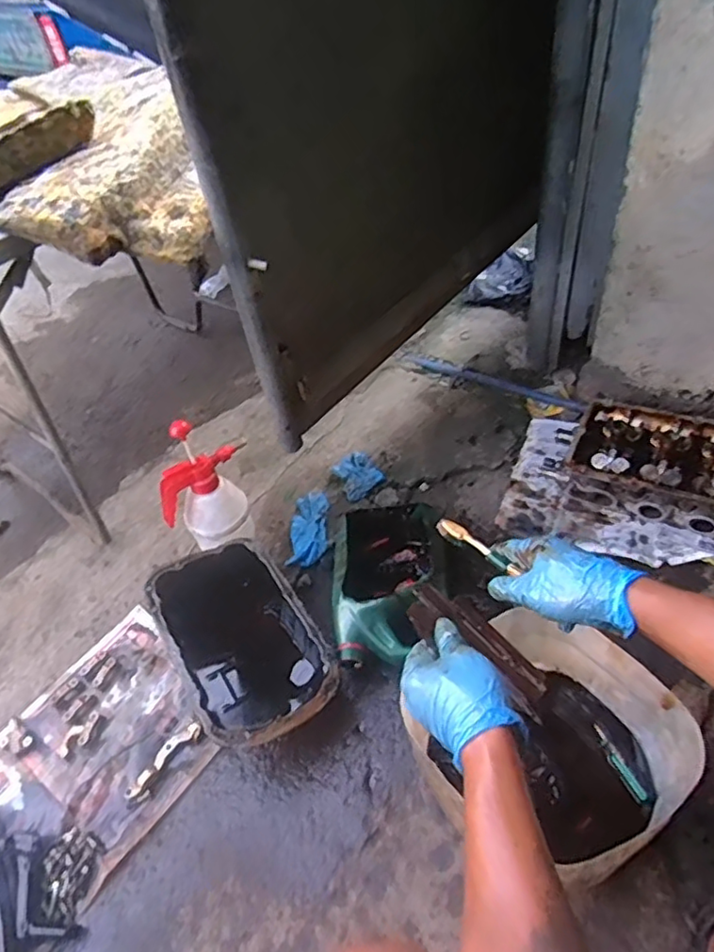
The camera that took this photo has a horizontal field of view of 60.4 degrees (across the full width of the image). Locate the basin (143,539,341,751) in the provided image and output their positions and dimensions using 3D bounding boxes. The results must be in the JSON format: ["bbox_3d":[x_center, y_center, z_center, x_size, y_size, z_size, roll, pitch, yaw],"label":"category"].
[{"bbox_3d":[-0.180,0.261,0.974,0.204,0.108,0.327,-29,50,-18],"label":"basin"}]

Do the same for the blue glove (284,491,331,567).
[{"bbox_3d":[-0.094,0.105,1.222,0.072,0.015,0.176,-2,47,5],"label":"blue glove"}]

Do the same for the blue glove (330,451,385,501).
[{"bbox_3d":[0.001,-0.003,1.303,0.097,0.034,0.092,-37,54,-25],"label":"blue glove"}]

